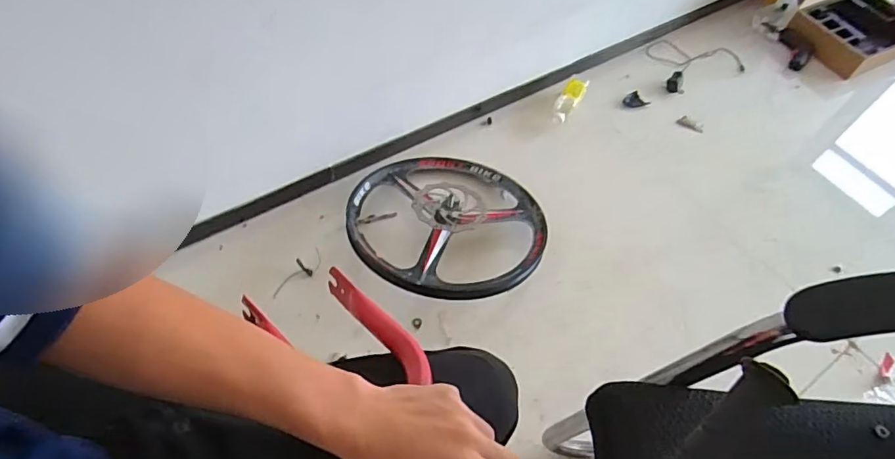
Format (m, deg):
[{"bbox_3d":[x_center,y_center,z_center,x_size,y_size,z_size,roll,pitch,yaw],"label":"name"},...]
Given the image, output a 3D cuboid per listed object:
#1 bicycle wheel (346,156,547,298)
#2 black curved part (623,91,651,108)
[{"bbox_3d":[0.003,-0.011,1.104,0.398,0.111,0.405,3,58,-4],"label":"bicycle wheel"},{"bbox_3d":[0.518,-0.355,1.457,0.081,0.025,0.048,-17,61,-16],"label":"black curved part"}]

